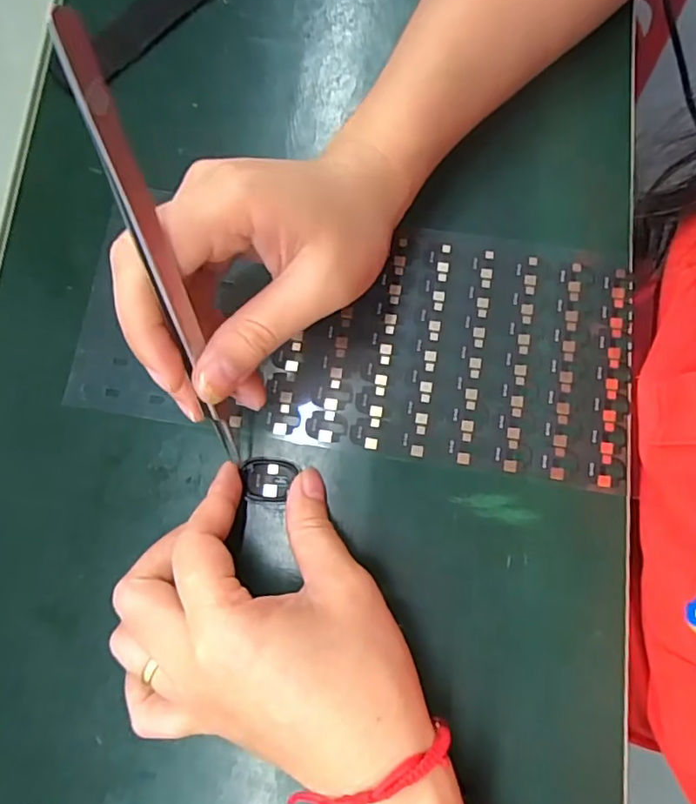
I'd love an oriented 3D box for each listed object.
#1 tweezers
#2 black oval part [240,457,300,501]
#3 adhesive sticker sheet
[{"bbox_3d":[-0.057,-0.036,0.184,0.008,0.148,0.008,-14,42,-3],"label":"tweezers"},{"bbox_3d":[-0.035,0.034,0.254,0.022,0.004,0.019,4,78,0],"label":"black oval part"},{"bbox_3d":[0.004,-0.032,0.267,0.253,0.005,0.107,9,78,1],"label":"adhesive sticker sheet"}]

